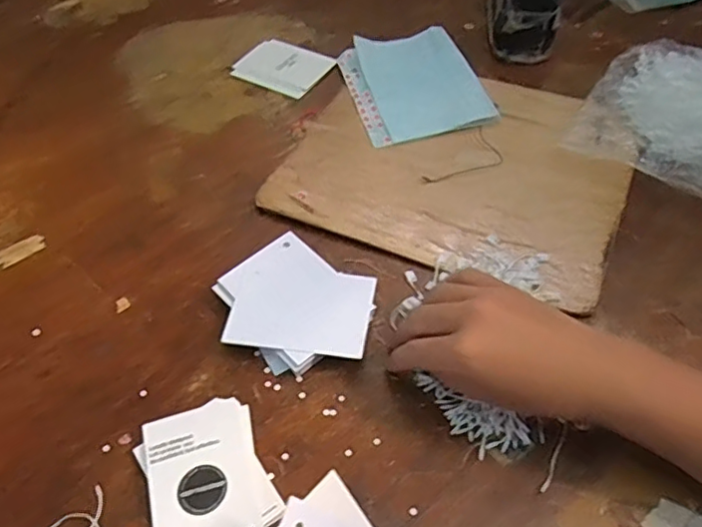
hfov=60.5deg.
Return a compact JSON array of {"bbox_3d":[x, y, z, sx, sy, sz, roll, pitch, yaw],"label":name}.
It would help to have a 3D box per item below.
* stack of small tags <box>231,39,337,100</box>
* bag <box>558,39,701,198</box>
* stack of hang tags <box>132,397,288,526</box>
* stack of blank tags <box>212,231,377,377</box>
[{"bbox_3d":[-0.073,-0.212,0.647,0.097,0.004,0.074,26,59,22],"label":"stack of small tags"},{"bbox_3d":[0.306,-0.129,0.540,0.176,0.029,0.169,27,59,23],"label":"bag"},{"bbox_3d":[-0.089,0.134,0.372,0.073,0.012,0.094,-22,54,-12],"label":"stack of hang tags"},{"bbox_3d":[-0.039,0.030,0.447,0.118,0.017,0.099,20,56,18],"label":"stack of blank tags"}]

